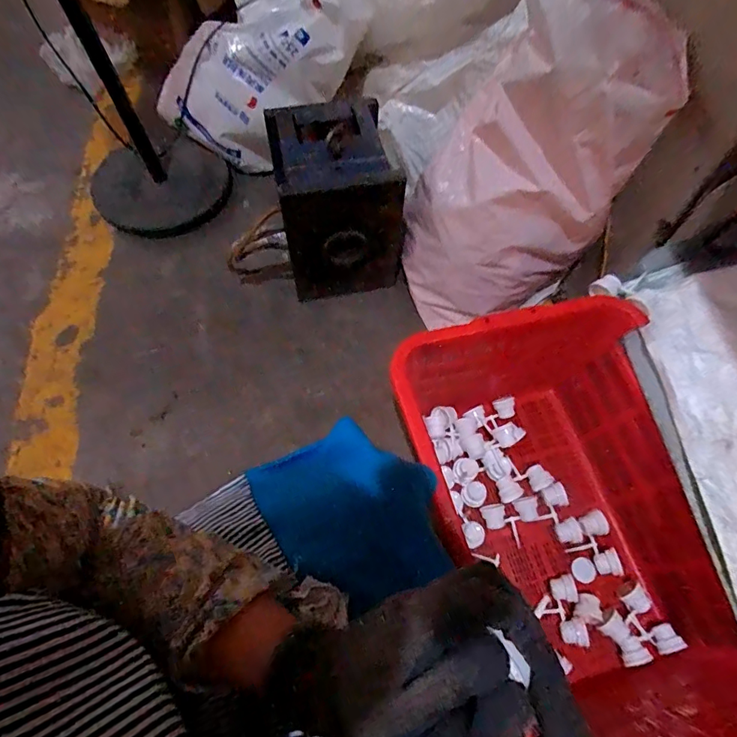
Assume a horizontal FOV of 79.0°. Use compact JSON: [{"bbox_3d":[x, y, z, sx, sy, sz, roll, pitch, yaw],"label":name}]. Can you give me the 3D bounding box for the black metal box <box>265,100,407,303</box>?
[{"bbox_3d":[-0.070,-0.356,0.983,0.242,0.334,0.266,-13,65,-8],"label":"black metal box"}]

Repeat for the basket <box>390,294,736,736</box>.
[{"bbox_3d":[0.325,0.238,0.749,0.431,0.289,0.638,-15,65,-9],"label":"basket"}]

